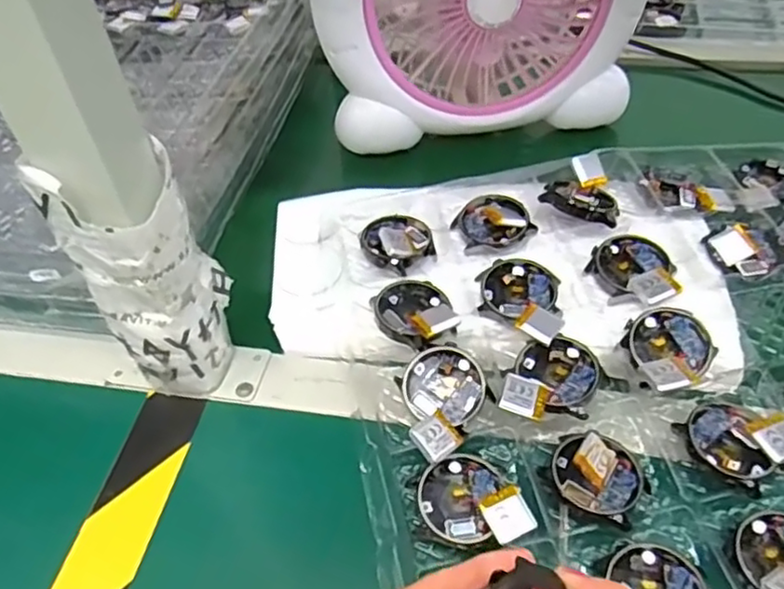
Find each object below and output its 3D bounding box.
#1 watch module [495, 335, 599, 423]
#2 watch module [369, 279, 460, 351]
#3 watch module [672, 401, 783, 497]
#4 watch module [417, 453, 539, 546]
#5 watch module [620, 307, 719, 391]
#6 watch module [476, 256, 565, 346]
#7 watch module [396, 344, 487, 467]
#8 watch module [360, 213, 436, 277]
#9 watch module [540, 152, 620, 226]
[{"bbox_3d":[0.087,0.046,0.361,0.044,0.010,0.058,15,50,18],"label":"watch module"},{"bbox_3d":[0.016,0.007,0.390,0.042,0.015,0.050,-35,54,-25],"label":"watch module"},{"bbox_3d":[0.177,0.072,0.339,0.050,0.013,0.043,34,58,31],"label":"watch module"},{"bbox_3d":[0.039,0.105,0.329,0.042,0.017,0.053,-31,52,-22],"label":"watch module"},{"bbox_3d":[0.155,0.031,0.369,0.046,0.013,0.052,-11,47,-5],"label":"watch module"},{"bbox_3d":[0.076,0.002,0.392,0.046,0.014,0.064,1,47,6],"label":"watch module"},{"bbox_3d":[0.025,0.054,0.355,0.055,0.011,0.050,-35,54,-25],"label":"watch module"},{"bbox_3d":[0.003,-0.036,0.424,0.044,0.018,0.042,-3,47,2],"label":"watch module"},{"bbox_3d":[0.128,-0.070,0.441,0.049,0.018,0.054,15,50,18],"label":"watch module"}]

